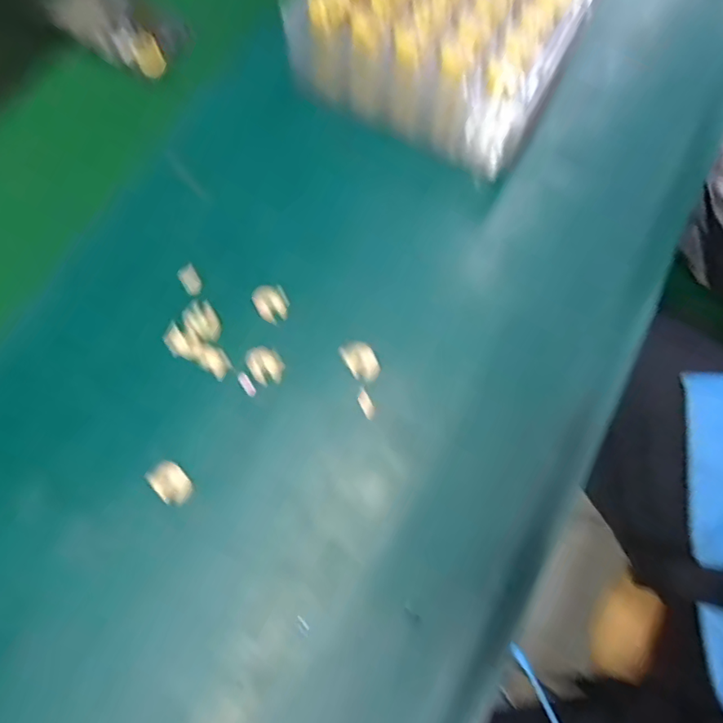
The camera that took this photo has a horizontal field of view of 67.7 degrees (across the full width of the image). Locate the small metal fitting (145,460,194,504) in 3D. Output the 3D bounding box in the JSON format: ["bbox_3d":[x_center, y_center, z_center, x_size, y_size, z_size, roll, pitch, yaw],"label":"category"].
[{"bbox_3d":[-0.111,0.070,0.312,0.018,0.009,0.026,-42,75,-12],"label":"small metal fitting"}]

